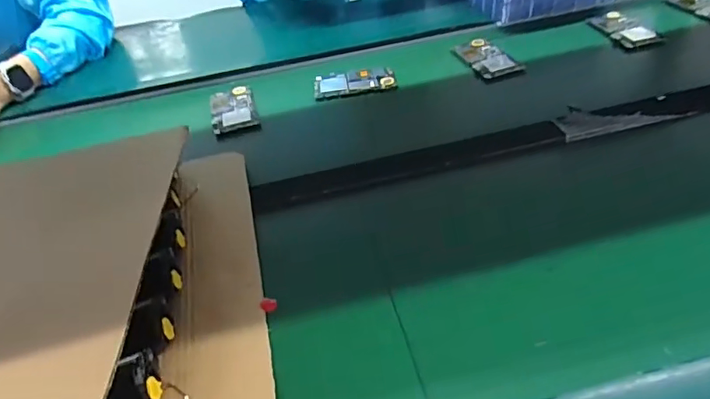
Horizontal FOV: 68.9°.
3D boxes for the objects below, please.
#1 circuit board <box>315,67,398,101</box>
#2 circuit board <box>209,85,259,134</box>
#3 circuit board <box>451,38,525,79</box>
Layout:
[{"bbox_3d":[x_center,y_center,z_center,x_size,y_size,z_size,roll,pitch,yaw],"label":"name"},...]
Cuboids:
[{"bbox_3d":[-0.001,-0.182,0.801,0.123,0.010,0.060,-10,42,-4],"label":"circuit board"},{"bbox_3d":[-0.184,-0.137,0.782,0.065,0.009,0.108,-15,42,-9],"label":"circuit board"},{"bbox_3d":[0.204,-0.224,0.815,0.071,0.011,0.127,-18,43,-12],"label":"circuit board"}]

